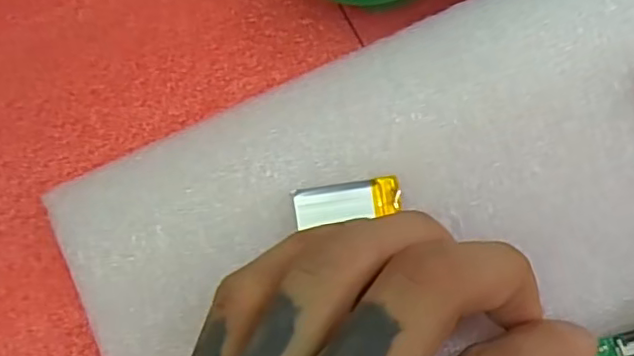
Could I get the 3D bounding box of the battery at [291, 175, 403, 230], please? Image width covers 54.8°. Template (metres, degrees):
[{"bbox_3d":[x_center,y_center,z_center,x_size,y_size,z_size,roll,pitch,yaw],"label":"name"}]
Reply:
[{"bbox_3d":[0.009,0.007,0.179,0.030,0.004,0.011,-9,77,0],"label":"battery"}]

